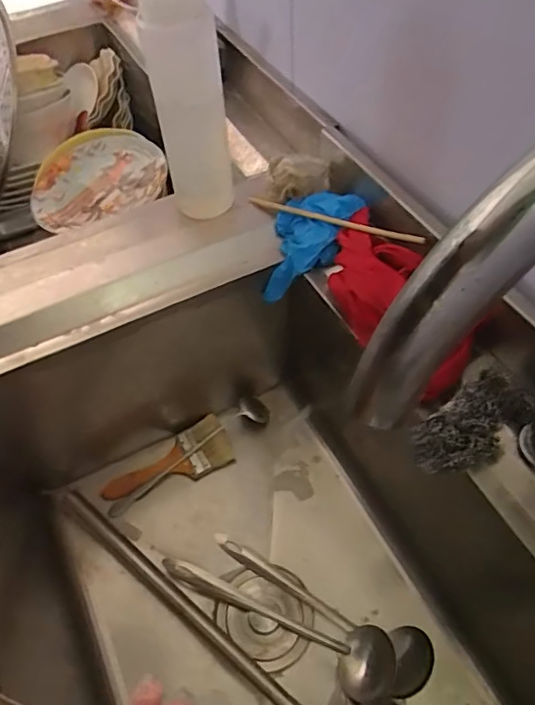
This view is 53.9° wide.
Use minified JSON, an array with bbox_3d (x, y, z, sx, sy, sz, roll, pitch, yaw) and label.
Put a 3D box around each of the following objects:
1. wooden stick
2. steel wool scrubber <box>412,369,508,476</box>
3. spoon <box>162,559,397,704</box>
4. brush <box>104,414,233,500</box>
[{"bbox_3d":[0.064,-0.140,0.552,0.220,0.008,0.012,25,59,35],"label":"wooden stick"},{"bbox_3d":[0.161,0.061,0.422,0.085,0.045,0.053,-27,58,-15],"label":"steel wool scrubber"},{"bbox_3d":[0.009,0.291,0.587,0.270,0.031,0.066,22,59,17],"label":"spoon"},{"bbox_3d":[-0.134,0.146,0.697,0.170,0.013,0.068,-23,57,-13],"label":"brush"}]

